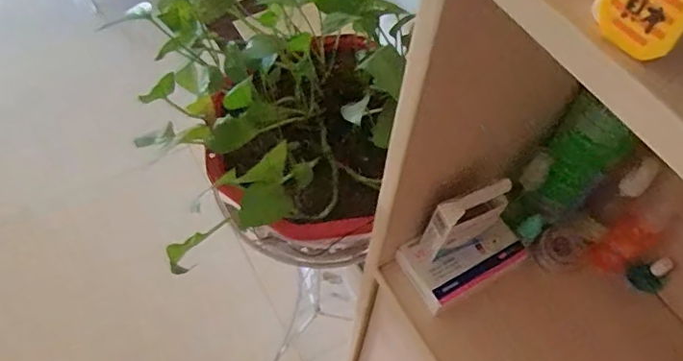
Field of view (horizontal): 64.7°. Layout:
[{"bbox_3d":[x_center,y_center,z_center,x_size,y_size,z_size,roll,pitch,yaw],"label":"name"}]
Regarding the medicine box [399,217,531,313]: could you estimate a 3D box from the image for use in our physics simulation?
[{"bbox_3d":[0.128,0.077,0.568,0.129,0.017,0.072,-26,63,-18],"label":"medicine box"}]

